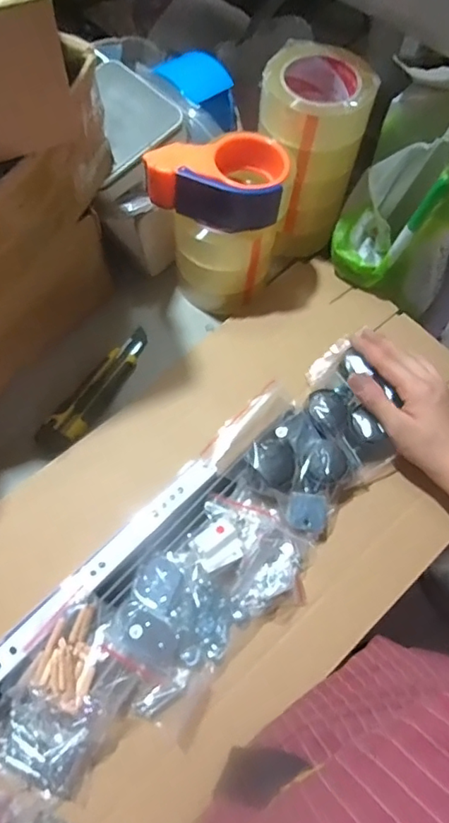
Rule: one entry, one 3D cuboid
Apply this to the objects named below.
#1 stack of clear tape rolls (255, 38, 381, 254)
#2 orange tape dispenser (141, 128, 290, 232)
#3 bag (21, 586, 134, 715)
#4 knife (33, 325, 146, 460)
[{"bbox_3d":[0.091,-0.286,0.601,0.112,0.177,0.130,16,67,4],"label":"stack of clear tape rolls"},{"bbox_3d":[-0.007,-0.233,0.542,0.143,0.063,0.078,-3,67,-4],"label":"orange tape dispenser"},{"bbox_3d":[-0.121,0.202,0.434,0.076,0.014,0.076,43,71,15],"label":"bag"},{"bbox_3d":[-0.137,-0.023,0.581,0.041,0.015,0.176,31,69,11],"label":"knife"}]

